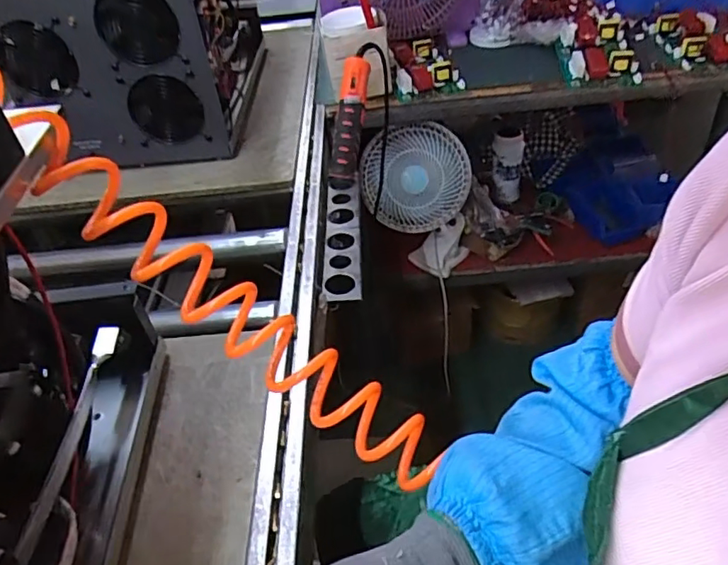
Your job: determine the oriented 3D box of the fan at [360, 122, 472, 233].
[{"bbox_3d":[0.099,-0.208,1.119,0.217,0.214,0.082,-5,33,4],"label":"fan"}]

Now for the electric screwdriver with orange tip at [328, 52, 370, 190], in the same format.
[{"bbox_3d":[-0.020,-0.243,0.874,0.029,0.193,0.050,19,23,27],"label":"electric screwdriver with orange tip"}]

